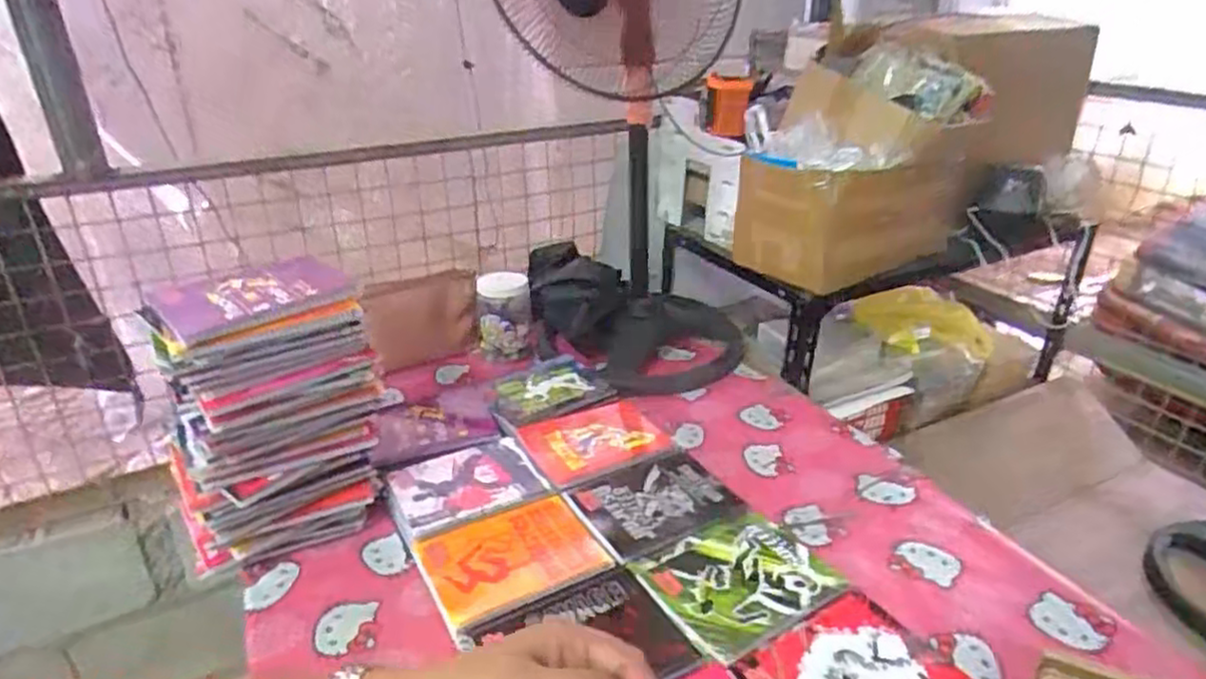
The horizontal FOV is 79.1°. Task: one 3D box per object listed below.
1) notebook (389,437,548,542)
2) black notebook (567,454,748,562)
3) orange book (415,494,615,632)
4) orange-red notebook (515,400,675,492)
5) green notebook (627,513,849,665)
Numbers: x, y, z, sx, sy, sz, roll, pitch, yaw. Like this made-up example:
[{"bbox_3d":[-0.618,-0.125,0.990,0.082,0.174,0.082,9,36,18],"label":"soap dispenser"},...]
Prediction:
[{"bbox_3d":[-0.191,0.199,1.009,0.191,0.014,0.148,-12,28,-21],"label":"notebook"},{"bbox_3d":[0.071,0.215,0.977,0.196,0.014,0.157,-14,29,-24],"label":"black notebook"},{"bbox_3d":[-0.112,0.262,0.894,0.195,0.017,0.155,-19,37,-20],"label":"orange book"},{"bbox_3d":[-0.015,0.148,1.118,0.200,0.017,0.178,-15,30,-26],"label":"orange-red notebook"},{"bbox_3d":[0.163,0.273,0.851,0.203,0.008,0.166,-17,30,-29],"label":"green notebook"}]

